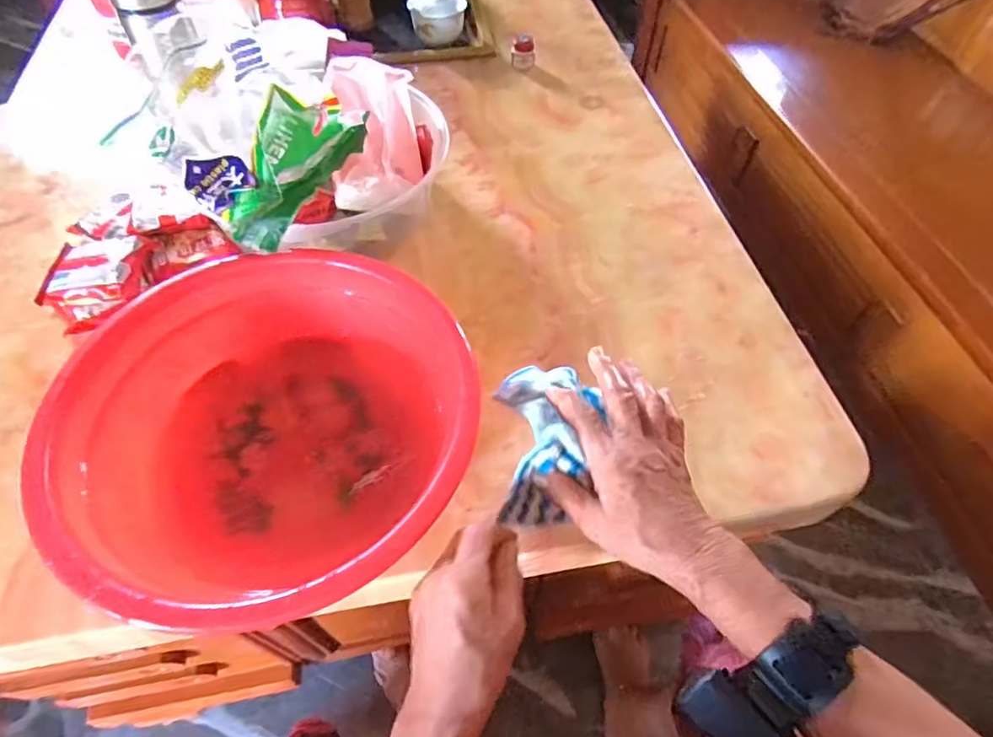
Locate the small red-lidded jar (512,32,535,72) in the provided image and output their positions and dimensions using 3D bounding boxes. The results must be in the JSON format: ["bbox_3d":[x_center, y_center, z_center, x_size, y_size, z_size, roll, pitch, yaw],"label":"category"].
[{"bbox_3d":[0.042,-0.482,0.887,0.035,0.046,0.028,7,54,3],"label":"small red-lidded jar"}]

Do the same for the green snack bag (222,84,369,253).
[{"bbox_3d":[-0.192,-0.195,0.543,0.064,0.065,0.203,18,56,11],"label":"green snack bag"}]

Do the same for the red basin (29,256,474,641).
[{"bbox_3d":[-0.175,0.043,0.468,0.295,0.097,0.288,1,54,-1],"label":"red basin"}]

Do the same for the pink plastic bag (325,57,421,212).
[{"bbox_3d":[-0.132,-0.258,0.624,0.092,0.093,0.152,-6,55,-6],"label":"pink plastic bag"}]

